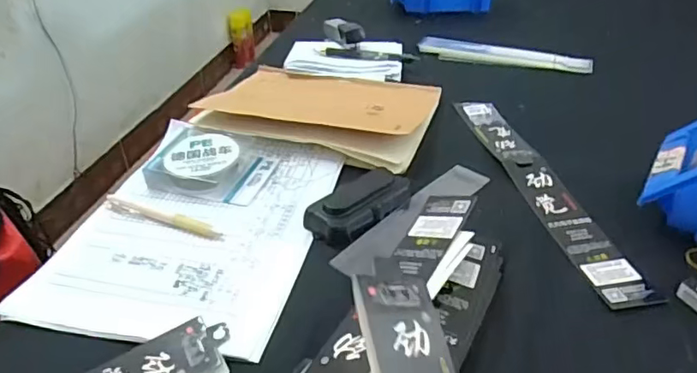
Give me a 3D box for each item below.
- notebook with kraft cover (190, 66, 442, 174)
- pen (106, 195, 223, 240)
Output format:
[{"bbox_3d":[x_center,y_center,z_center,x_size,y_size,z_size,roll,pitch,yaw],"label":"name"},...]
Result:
[{"bbox_3d":[-0.030,-0.091,0.669,0.245,0.031,0.181,11,36,19],"label":"notebook with kraft cover"},{"bbox_3d":[-0.172,0.028,0.524,0.126,0.009,0.015,12,36,19],"label":"pen"}]

